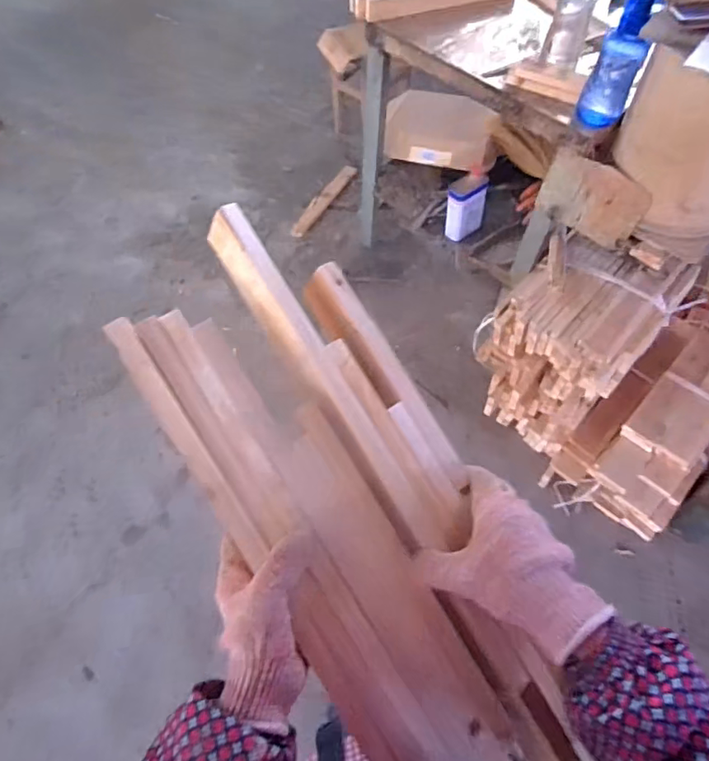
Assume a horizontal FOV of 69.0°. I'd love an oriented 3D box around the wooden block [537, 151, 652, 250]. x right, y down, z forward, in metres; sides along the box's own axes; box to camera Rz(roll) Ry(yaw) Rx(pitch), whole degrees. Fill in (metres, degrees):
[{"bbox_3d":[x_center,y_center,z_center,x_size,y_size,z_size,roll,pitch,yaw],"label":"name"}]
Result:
[{"bbox_3d":[0.540,-0.409,1.181,0.231,0.177,0.034,38,67,20],"label":"wooden block"}]

